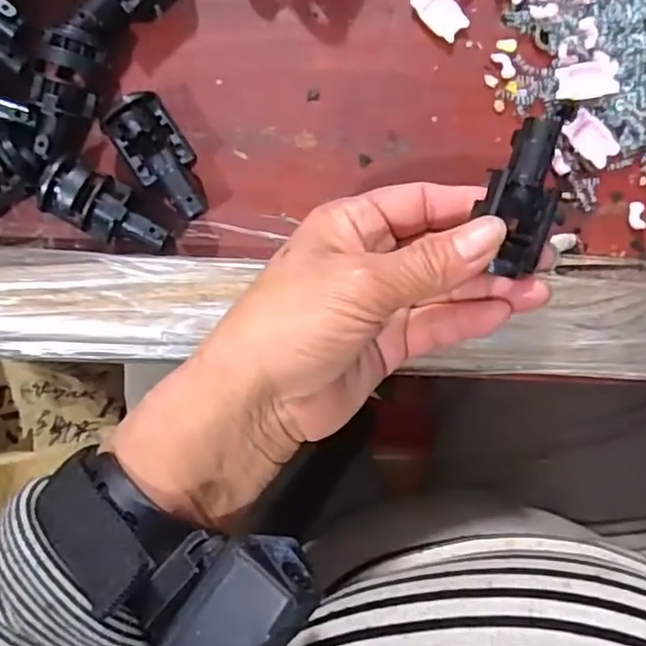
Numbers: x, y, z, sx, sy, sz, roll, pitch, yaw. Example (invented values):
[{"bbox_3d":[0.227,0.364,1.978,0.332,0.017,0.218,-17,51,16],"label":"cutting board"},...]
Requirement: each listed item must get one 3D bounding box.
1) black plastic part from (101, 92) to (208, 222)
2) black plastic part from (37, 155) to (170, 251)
[{"bbox_3d":[-0.066,-0.067,0.269,0.025,0.023,0.052,-33,94,2],"label":"black plastic part"},{"bbox_3d":[-0.090,-0.047,0.267,0.051,0.021,0.025,30,92,-3],"label":"black plastic part"}]

